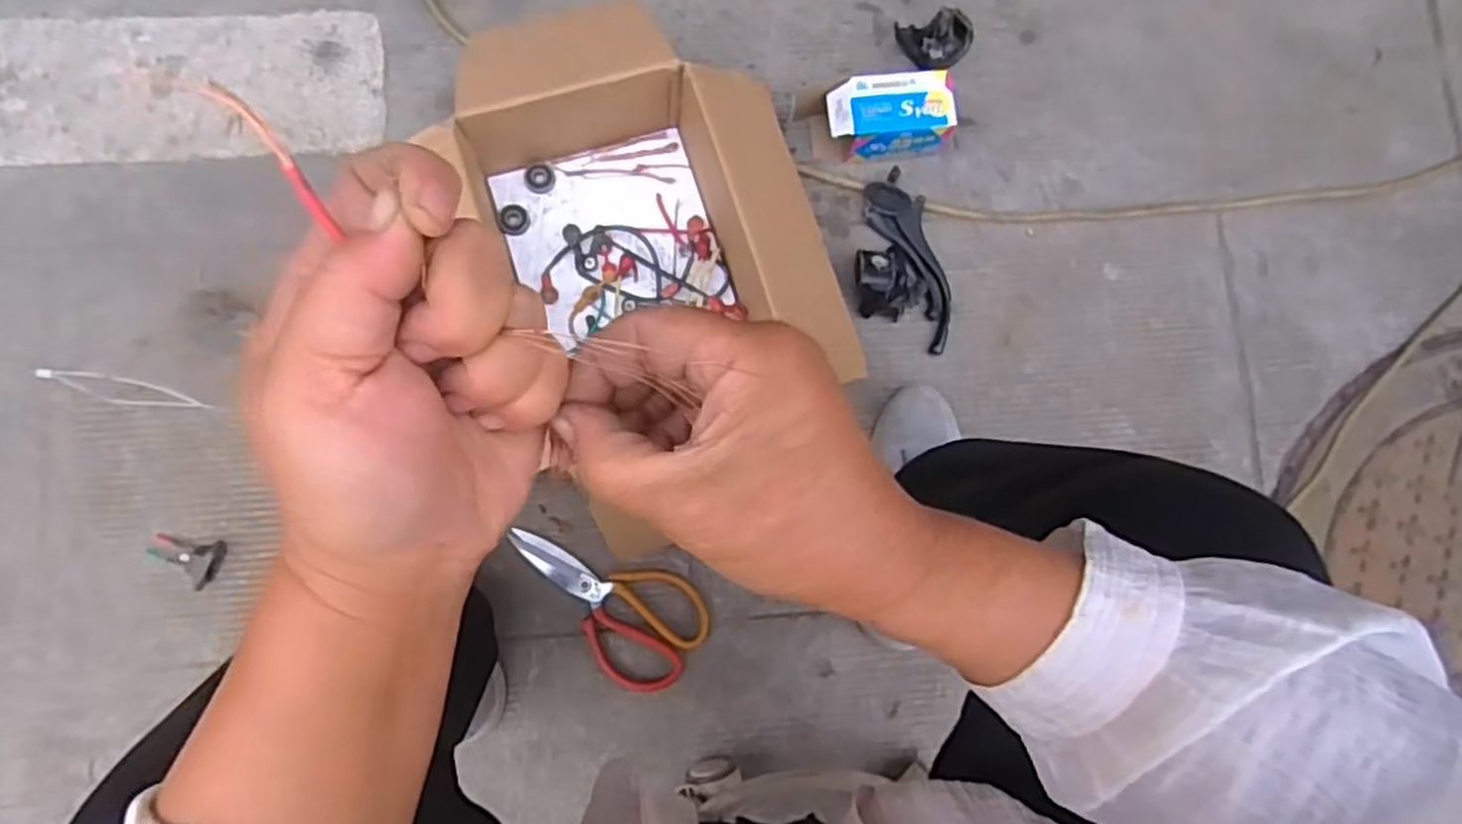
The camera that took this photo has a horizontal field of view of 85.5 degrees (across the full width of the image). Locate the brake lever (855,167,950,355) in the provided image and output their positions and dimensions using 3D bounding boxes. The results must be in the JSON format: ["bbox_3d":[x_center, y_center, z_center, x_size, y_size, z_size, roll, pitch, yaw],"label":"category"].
[{"bbox_3d":[0.172,-0.153,0.785,0.094,0.057,0.183,-4,84,-4],"label":"brake lever"}]

